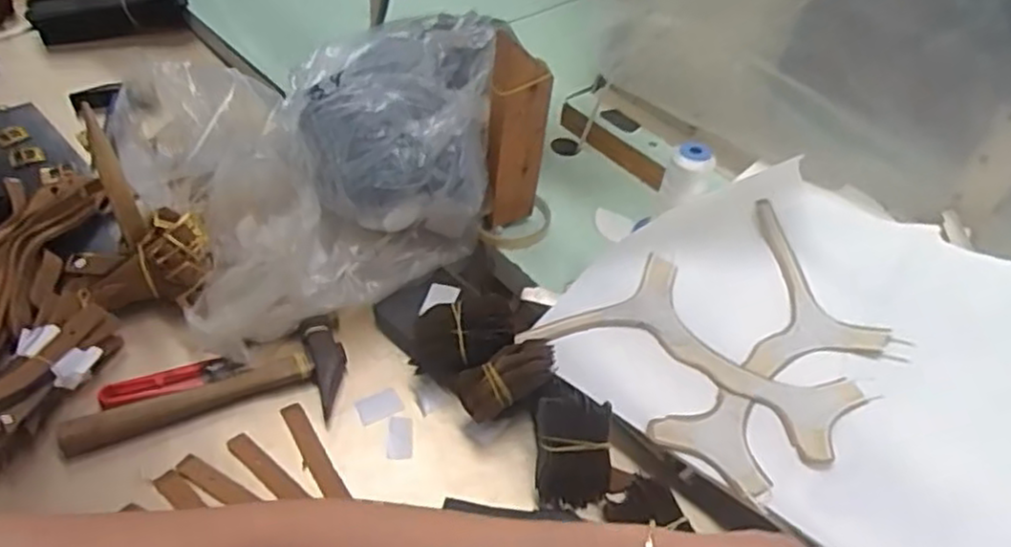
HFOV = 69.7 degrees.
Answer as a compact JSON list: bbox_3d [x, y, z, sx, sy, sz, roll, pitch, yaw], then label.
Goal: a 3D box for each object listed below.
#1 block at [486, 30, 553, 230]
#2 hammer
[{"bbox_3d":[0.012,-0.118,0.653,0.052,0.186,0.028,-4,47,-10],"label":"block"},{"bbox_3d":[-0.227,0.107,0.577,0.219,0.020,0.085,-24,53,-26],"label":"hammer"}]

